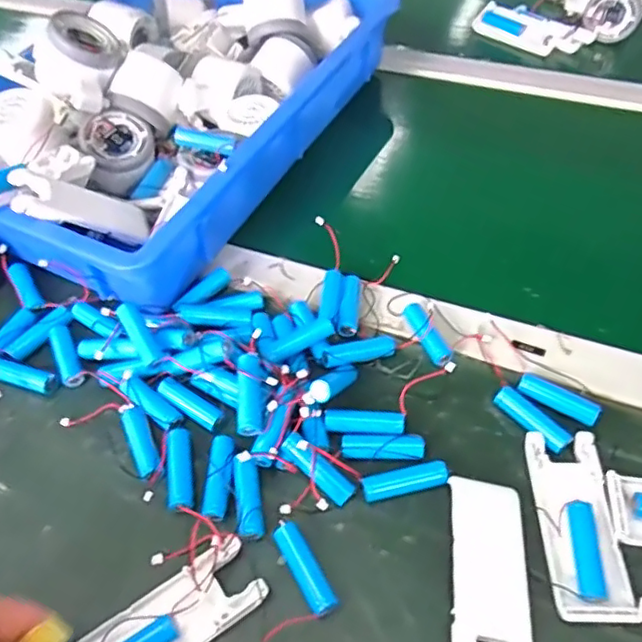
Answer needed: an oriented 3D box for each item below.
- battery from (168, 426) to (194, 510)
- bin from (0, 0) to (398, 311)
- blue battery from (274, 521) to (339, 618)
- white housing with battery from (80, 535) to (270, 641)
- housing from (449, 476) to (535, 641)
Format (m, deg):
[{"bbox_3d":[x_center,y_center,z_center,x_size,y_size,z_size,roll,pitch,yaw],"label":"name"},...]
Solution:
[{"bbox_3d":[-0.087,0.090,0.366,0.013,0.011,0.051,-8,52,-2],"label":"battery"},{"bbox_3d":[-0.140,-0.212,0.548,0.281,0.104,0.435,21,57,19],"label":"bin"},{"bbox_3d":[-0.009,0.136,0.328,0.015,0.012,0.050,-26,55,-15],"label":"blue battery"},{"bbox_3d":[-0.082,0.159,0.311,0.104,0.013,0.039,-30,56,-21],"label":"white housing with battery"},{"bbox_3d":[0.090,0.136,0.317,0.040,0.012,0.103,4,53,7],"label":"housing"}]

